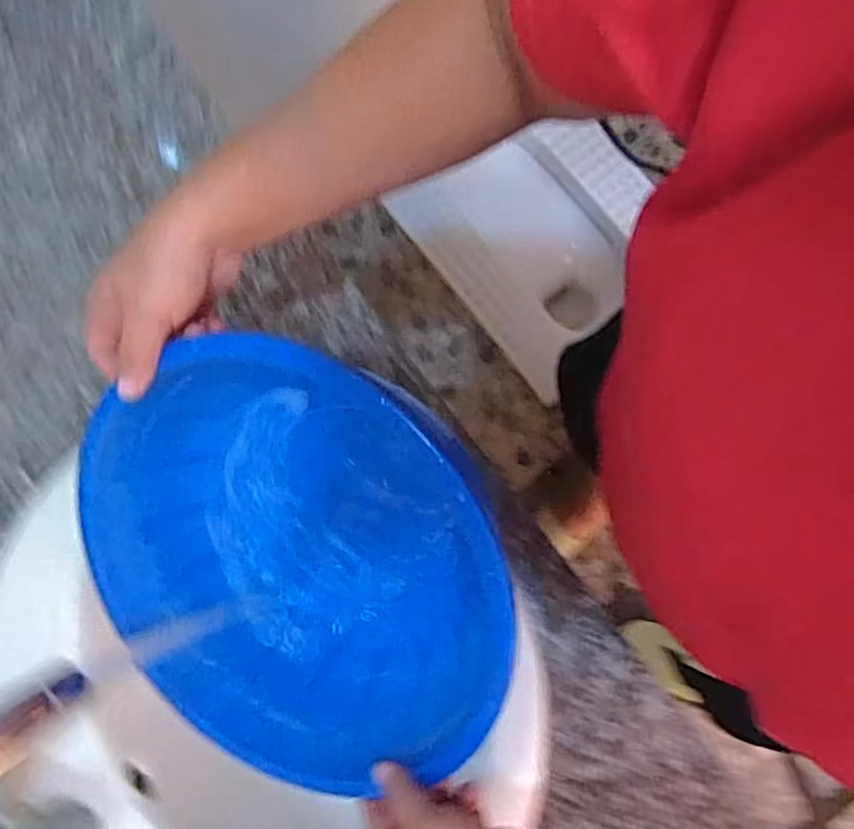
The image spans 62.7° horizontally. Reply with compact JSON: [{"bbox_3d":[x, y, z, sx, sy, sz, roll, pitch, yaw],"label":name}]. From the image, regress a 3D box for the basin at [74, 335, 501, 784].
[{"bbox_3d":[-0.095,0.100,0.503,0.261,0.109,0.312,-28,79,-5],"label":"basin"}]

